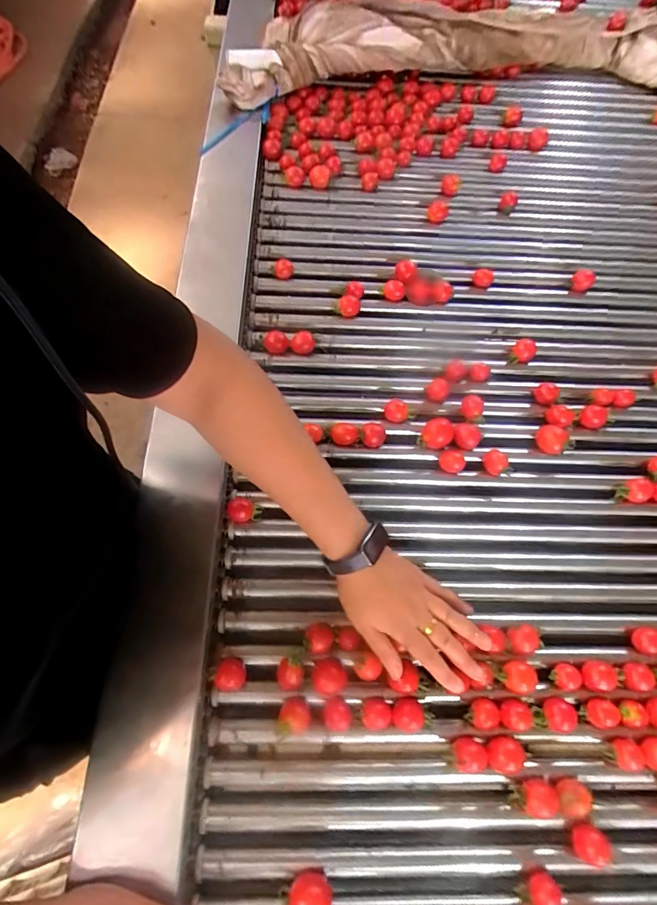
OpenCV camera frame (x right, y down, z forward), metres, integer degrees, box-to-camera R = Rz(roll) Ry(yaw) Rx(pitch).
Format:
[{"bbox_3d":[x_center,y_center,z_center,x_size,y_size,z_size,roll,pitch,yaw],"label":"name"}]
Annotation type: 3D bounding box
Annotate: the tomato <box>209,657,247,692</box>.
[{"bbox_3d":[-0.093,0.211,0.418,0.029,0.023,0.027,1,67,-2],"label":"tomato"}]

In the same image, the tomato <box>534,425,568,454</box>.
[{"bbox_3d":[0.271,-0.016,0.531,0.034,0.025,0.036,1,67,-2],"label":"tomato"}]

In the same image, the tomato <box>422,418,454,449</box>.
[{"bbox_3d":[0.130,-0.022,0.522,0.034,0.032,0.030,26,69,9],"label":"tomato"}]

